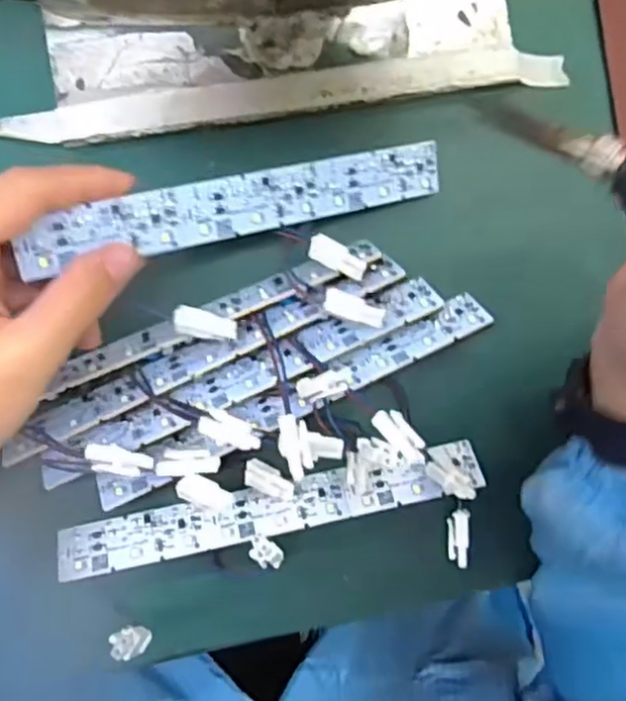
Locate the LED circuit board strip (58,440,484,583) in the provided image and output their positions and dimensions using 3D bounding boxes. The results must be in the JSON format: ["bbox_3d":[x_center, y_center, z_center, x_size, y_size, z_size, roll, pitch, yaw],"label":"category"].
[{"bbox_3d":[-0.017,0.071,0.310,0.189,0.004,0.025,-11,57,-7],"label":"LED circuit board strip"}]

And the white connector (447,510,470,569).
[{"bbox_3d":[0.069,0.089,0.326,0.009,0.008,0.027,2,87,-6],"label":"white connector"}]

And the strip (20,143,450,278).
[{"bbox_3d":[-0.025,-0.063,0.292,0.187,0.004,0.025,-17,111,-23],"label":"strip"}]

